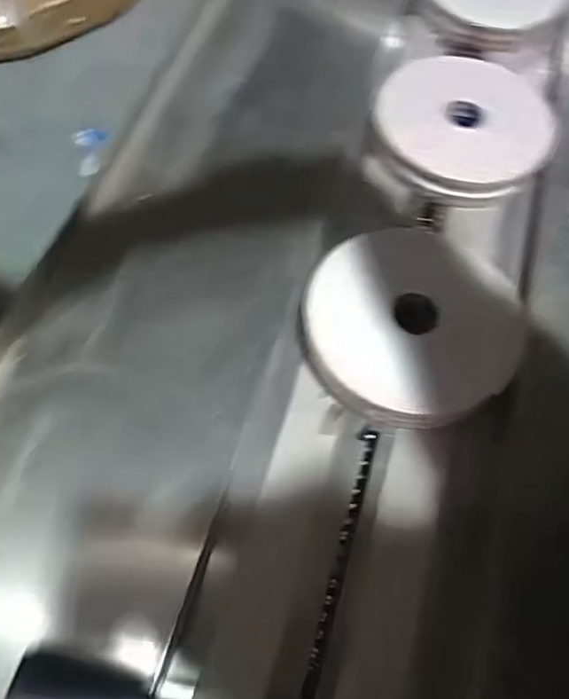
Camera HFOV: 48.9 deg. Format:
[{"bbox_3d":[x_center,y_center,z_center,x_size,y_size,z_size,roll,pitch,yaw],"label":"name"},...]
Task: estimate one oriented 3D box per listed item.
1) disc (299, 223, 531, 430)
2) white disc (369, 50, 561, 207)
[{"bbox_3d":[0.110,-0.025,0.537,0.178,0.030,0.171,1,60,-2],"label":"disc"},{"bbox_3d":[0.192,-0.244,0.652,0.174,0.021,0.183,26,62,12],"label":"white disc"}]

